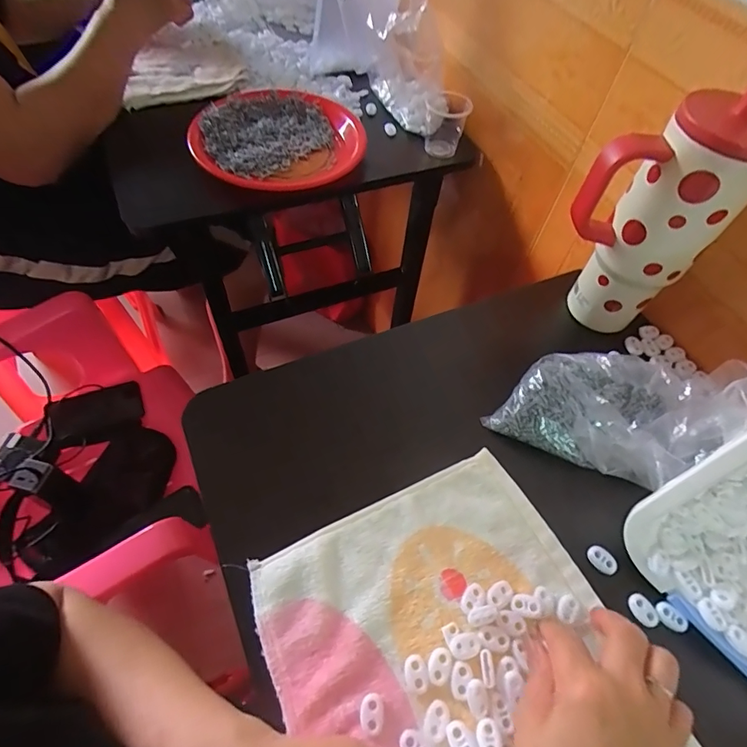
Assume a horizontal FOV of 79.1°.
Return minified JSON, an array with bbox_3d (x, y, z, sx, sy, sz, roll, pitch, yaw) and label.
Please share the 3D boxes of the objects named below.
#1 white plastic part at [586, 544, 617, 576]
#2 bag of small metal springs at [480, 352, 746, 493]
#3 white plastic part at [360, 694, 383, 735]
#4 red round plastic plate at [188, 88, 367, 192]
[{"bbox_3d":[0.181,0.148,0.358,0.014,0.008,0.023,-36,67,-24],"label":"white plastic part"},{"bbox_3d":[0.200,0.022,0.374,0.143,0.100,0.115,36,61,17],"label":"bag of small metal springs"},{"bbox_3d":[-0.001,0.220,0.293,0.014,0.005,0.020,1,57,-4],"label":"white plastic part"},{"bbox_3d":[-0.130,-0.329,0.625,0.224,0.033,0.242,-2,57,-6],"label":"red round plastic plate"}]

